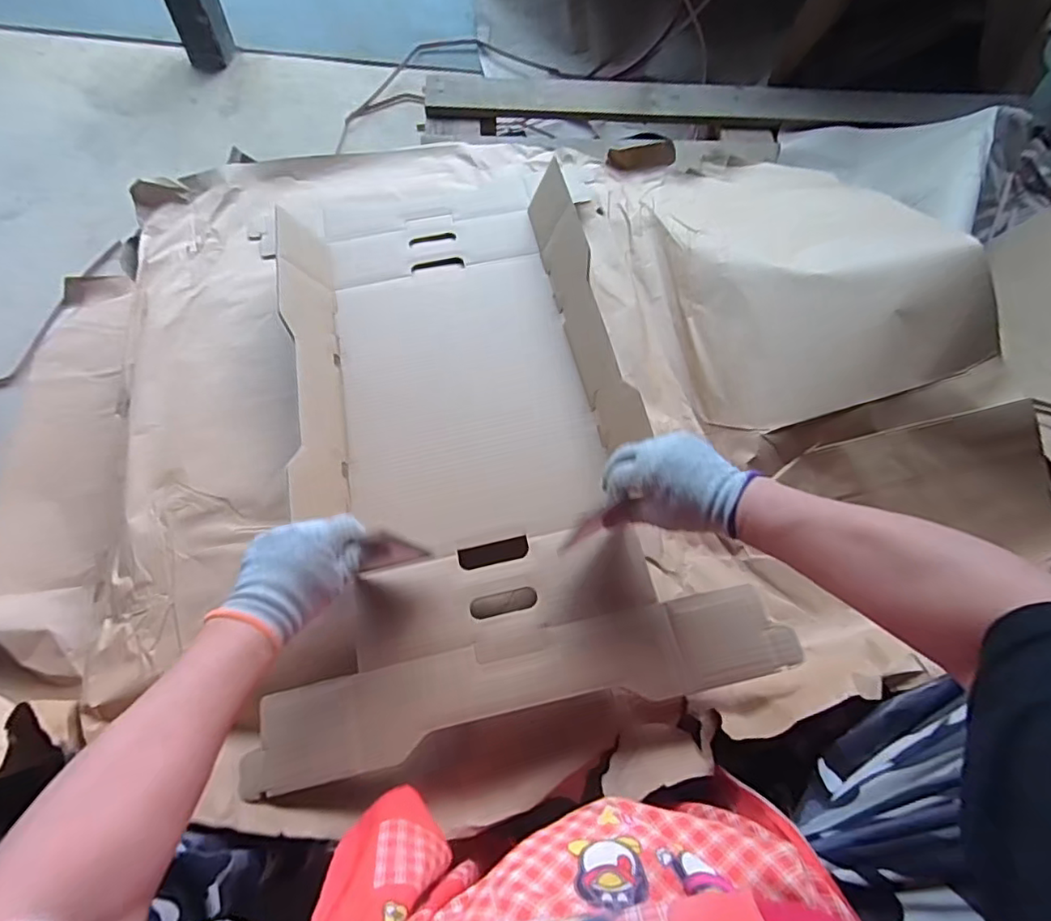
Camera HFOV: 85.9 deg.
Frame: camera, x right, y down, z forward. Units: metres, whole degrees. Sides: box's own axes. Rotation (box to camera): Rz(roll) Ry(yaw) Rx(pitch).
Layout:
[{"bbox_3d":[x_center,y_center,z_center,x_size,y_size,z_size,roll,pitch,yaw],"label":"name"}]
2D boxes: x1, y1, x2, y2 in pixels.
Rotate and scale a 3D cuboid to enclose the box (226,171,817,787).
[{"bbox_3d":[-0.073,-0.054,0.606,0.453,0.088,0.640,-11,66,-9],"label":"box"}]

